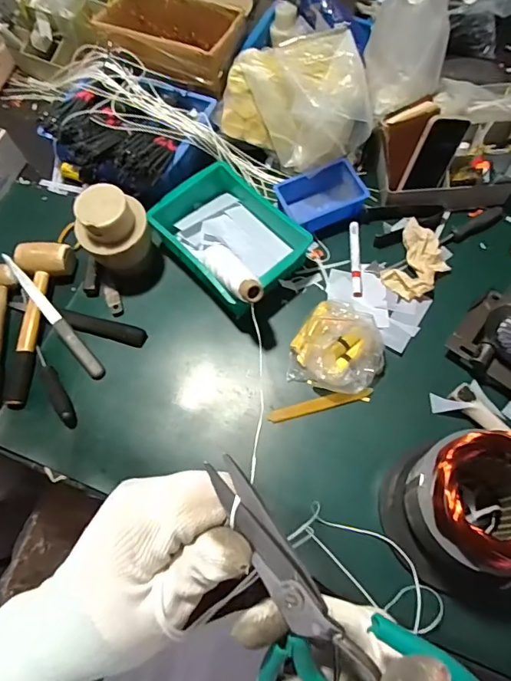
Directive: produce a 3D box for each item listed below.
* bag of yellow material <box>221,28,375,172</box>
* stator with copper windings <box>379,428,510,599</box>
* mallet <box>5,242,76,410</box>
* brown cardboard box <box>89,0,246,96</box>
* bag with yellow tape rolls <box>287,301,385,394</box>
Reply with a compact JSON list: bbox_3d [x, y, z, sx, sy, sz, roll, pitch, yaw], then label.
[{"bbox_3d":[0.065,-0.407,0.777,0.253,0.148,0.151,6,68,5],"label":"bag of yellow material"},{"bbox_3d":[0.257,0.206,0.550,0.158,0.181,0.151,-1,68,2],"label":"stator with copper windings"},{"bbox_3d":[-0.387,-0.033,0.765,0.087,0.052,0.288,5,68,5],"label":"mallet"},{"bbox_3d":[-0.169,-0.598,0.889,0.285,0.079,0.143,20,70,11],"label":"brown cardboard box"},{"bbox_3d":[0.135,0.008,0.710,0.142,0.070,0.147,24,71,12],"label":"bag with yellow tape rolls"}]

